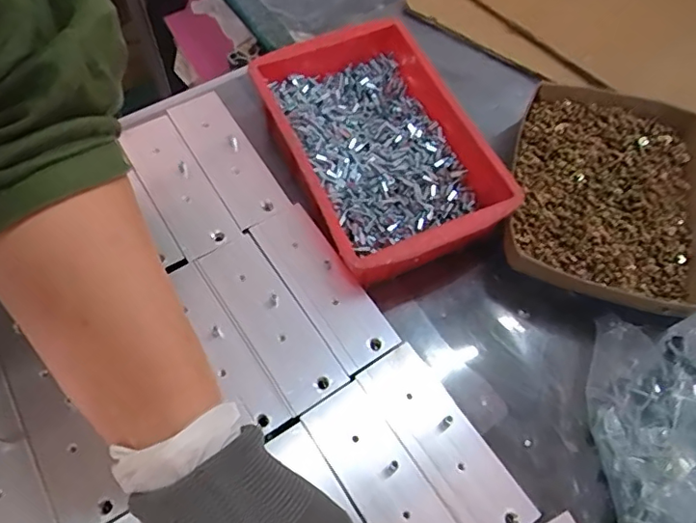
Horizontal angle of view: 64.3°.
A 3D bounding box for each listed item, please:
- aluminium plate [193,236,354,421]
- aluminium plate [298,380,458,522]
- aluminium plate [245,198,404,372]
[{"bbox_3d":[-0.052,0.036,0.360,0.042,0.004,0.126,-32,69,-17],"label":"aluminium plate"},{"bbox_3d":[0.023,0.129,0.315,0.042,0.005,0.123,-31,69,-17],"label":"aluminium plate"},{"bbox_3d":[-0.018,0.014,0.372,0.042,0.004,0.125,-31,69,-17],"label":"aluminium plate"}]

